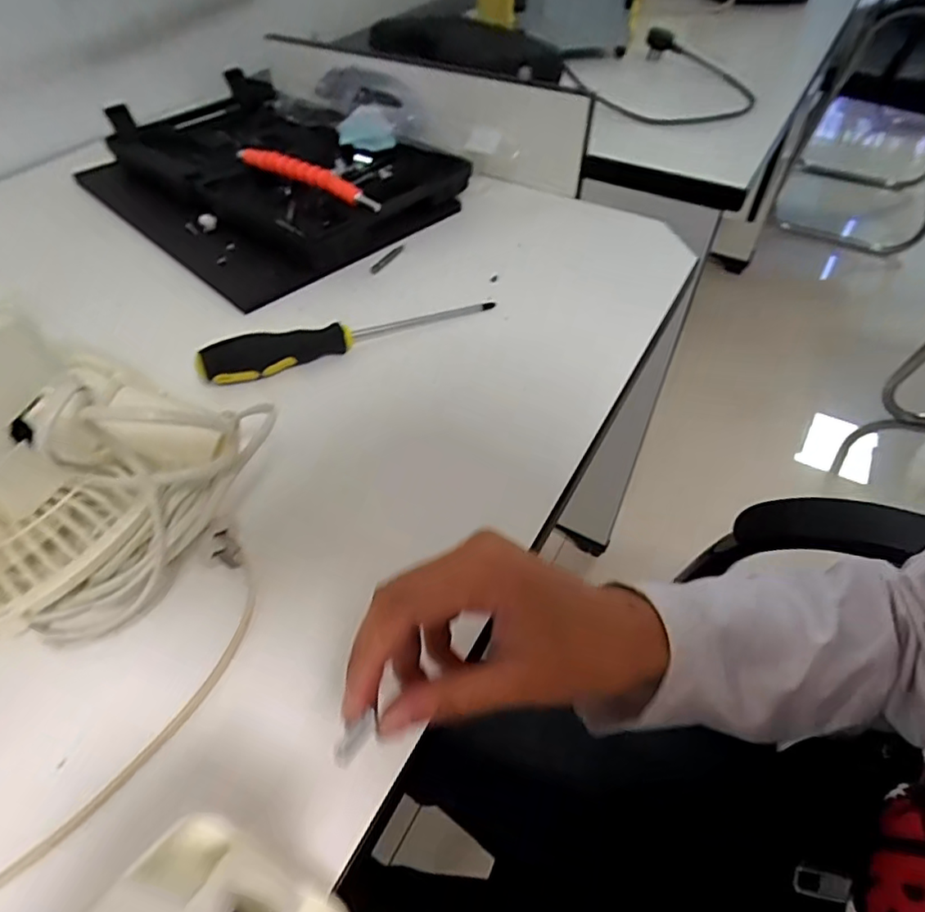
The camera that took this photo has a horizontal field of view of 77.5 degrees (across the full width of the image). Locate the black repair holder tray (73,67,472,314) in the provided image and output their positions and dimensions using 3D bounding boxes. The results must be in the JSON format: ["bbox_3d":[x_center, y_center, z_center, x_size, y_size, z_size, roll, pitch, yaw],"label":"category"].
[{"bbox_3d":[-0.201,-0.294,0.590,0.272,0.054,0.360,-37,59,-28],"label":"black repair holder tray"}]

